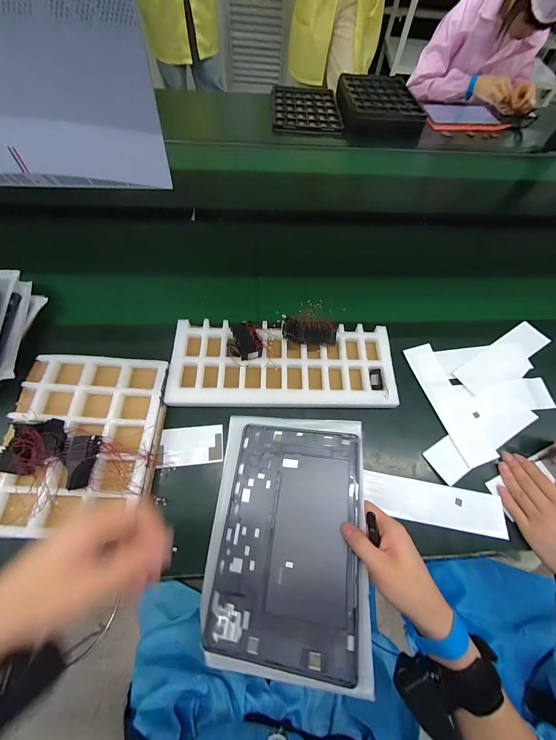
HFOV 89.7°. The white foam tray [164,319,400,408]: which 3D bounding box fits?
[{"bbox_3d":[0.010,-0.007,0.485,0.368,0.035,0.151,2,63,-4],"label":"white foam tray"}]

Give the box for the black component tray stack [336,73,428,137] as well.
[{"bbox_3d":[0.323,-0.896,0.941,0.243,0.066,0.357,0,63,-5],"label":"black component tray stack"}]

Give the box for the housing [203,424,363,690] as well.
[{"bbox_3d":[0.016,0.201,0.352,0.166,0.008,0.252,3,62,11],"label":"housing"}]

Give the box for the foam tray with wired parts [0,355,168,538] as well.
[{"bbox_3d":[-0.291,0.093,0.406,0.222,0.056,0.249,2,63,-4],"label":"foam tray with wired parts"}]

